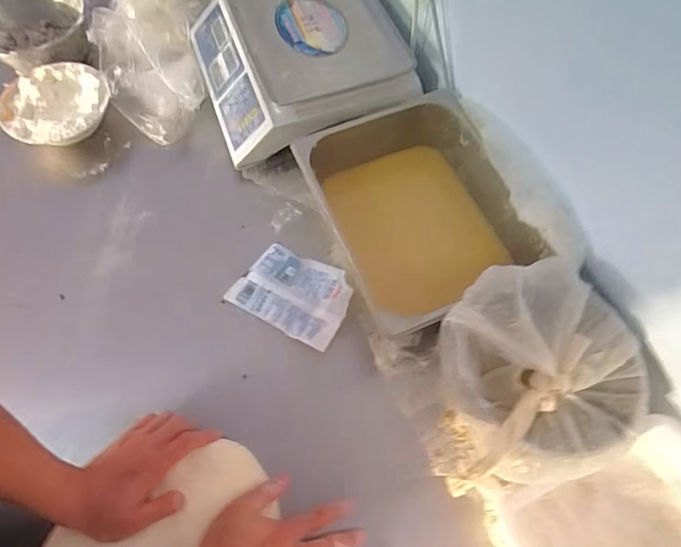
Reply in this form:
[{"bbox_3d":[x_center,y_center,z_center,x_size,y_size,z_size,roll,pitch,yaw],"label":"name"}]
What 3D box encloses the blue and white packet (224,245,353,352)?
[{"bbox_3d":[-0.065,0.027,0.650,0.166,0.036,0.115,29,68,13],"label":"blue and white packet"}]

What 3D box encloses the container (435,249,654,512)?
[{"bbox_3d":[0.223,0.123,0.533,0.203,0.158,0.244,2,65,1],"label":"container"}]

